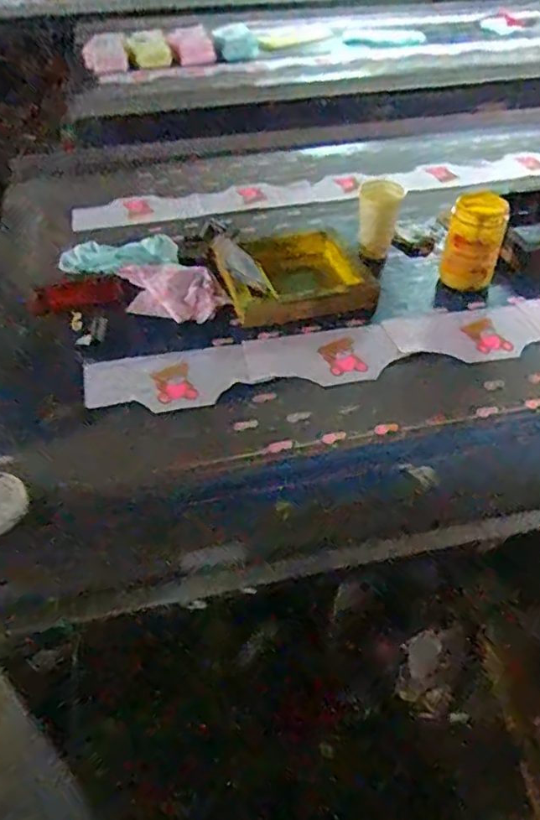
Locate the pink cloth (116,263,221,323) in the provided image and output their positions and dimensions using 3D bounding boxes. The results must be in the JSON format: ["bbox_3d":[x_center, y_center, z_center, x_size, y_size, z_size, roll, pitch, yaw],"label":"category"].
[{"bbox_3d":[-0.203,-0.228,1.072,0.240,0.041,0.116,20,47,19],"label":"pink cloth"}]

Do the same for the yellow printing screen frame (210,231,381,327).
[{"bbox_3d":[0.045,-0.258,1.098,0.265,0.055,0.295,-14,46,-14],"label":"yellow printing screen frame"}]

